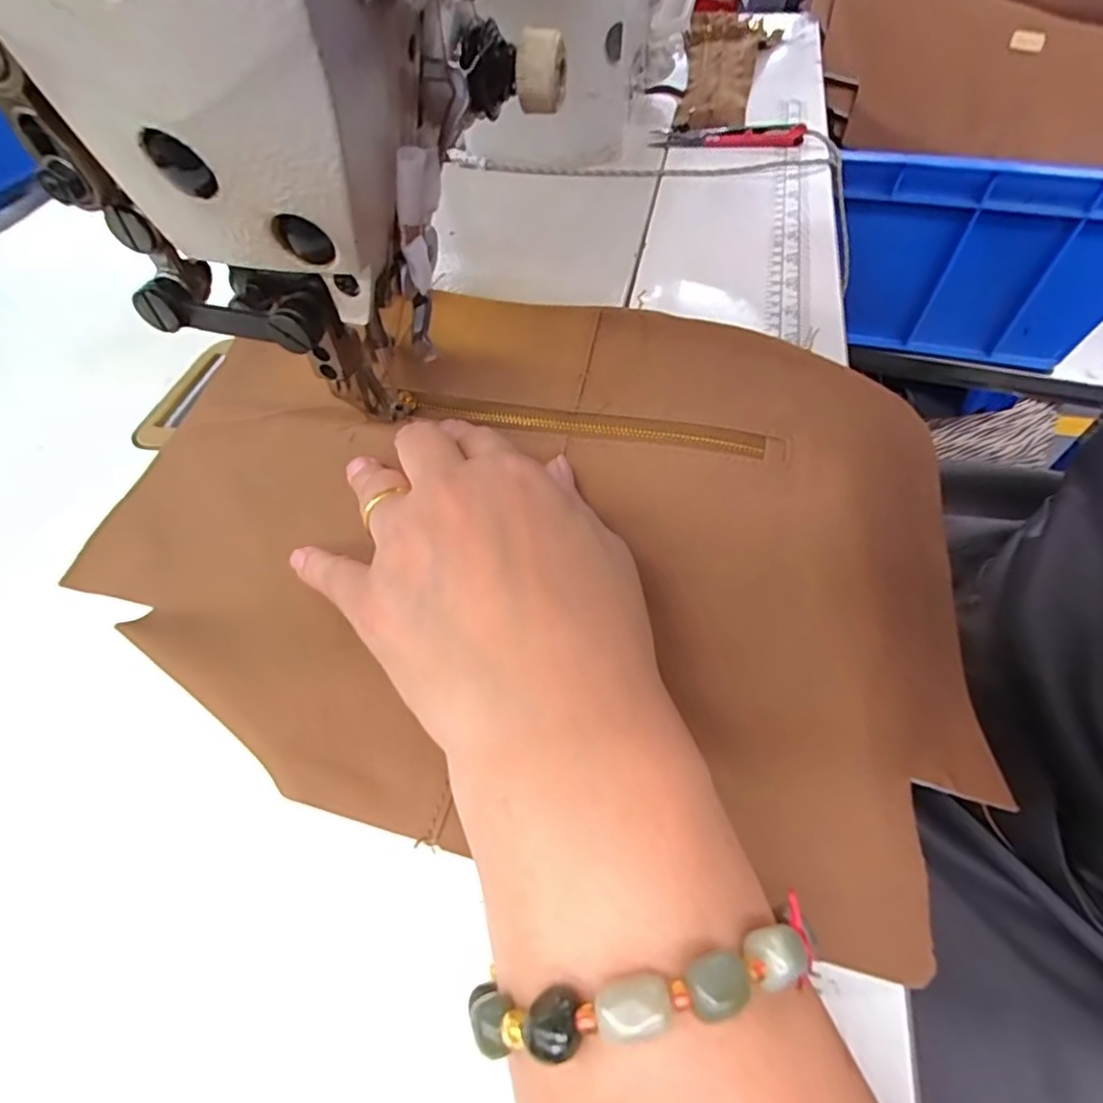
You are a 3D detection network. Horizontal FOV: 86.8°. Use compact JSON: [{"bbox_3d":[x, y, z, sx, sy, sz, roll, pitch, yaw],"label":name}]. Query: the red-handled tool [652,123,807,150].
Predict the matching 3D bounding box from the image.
[{"bbox_3d":[0.127,-0.301,0.422,0.105,0.011,0.025,6,56,7],"label":"red-handled tool"}]

